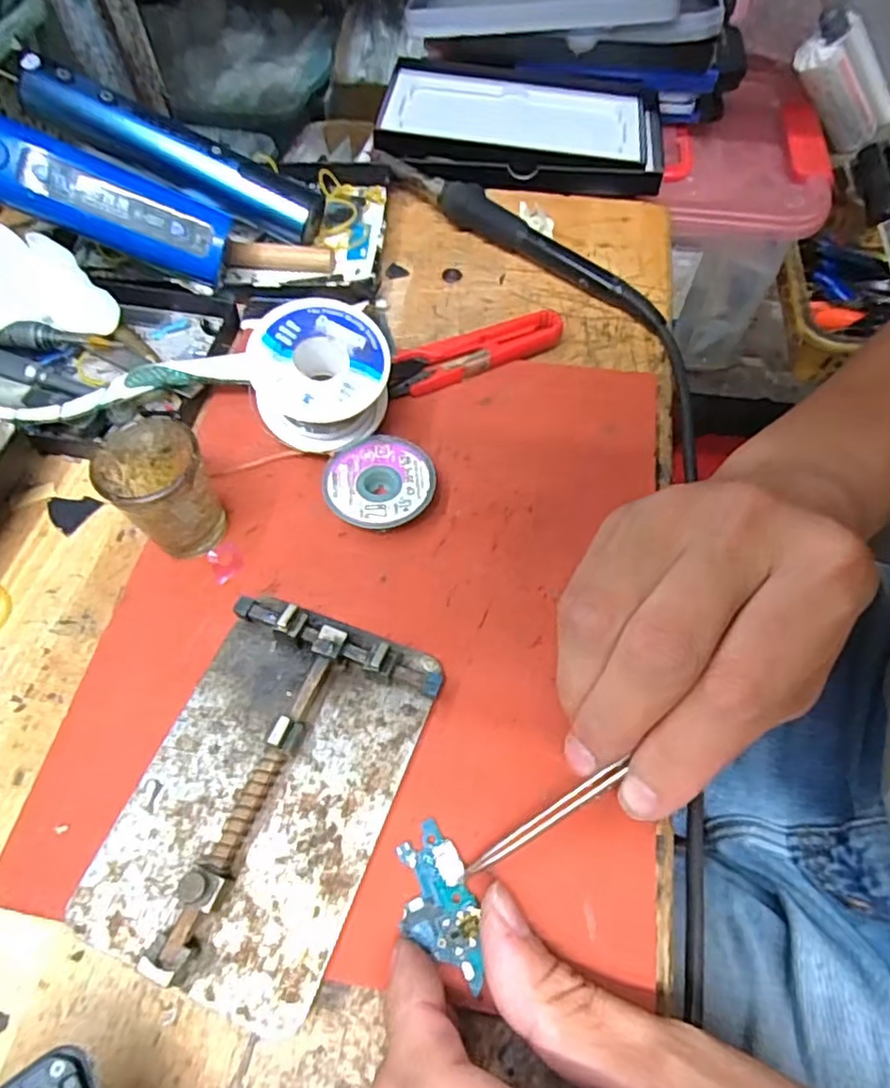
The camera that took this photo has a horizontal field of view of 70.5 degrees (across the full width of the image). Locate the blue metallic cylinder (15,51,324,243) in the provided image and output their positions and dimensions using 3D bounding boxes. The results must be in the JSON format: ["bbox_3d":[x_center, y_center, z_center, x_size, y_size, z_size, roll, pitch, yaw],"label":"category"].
[{"bbox_3d":[-0.140,-0.203,0.327,0.152,0.026,0.021,22,61,-9],"label":"blue metallic cylinder"}]

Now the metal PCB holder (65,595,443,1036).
[{"bbox_3d":[-0.057,0.075,0.202,0.078,0.019,0.113,19,62,11],"label":"metal PCB holder"}]

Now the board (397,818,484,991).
[{"bbox_3d":[-0.002,0.109,0.190,0.021,0.005,0.045,-18,59,-9],"label":"board"}]

